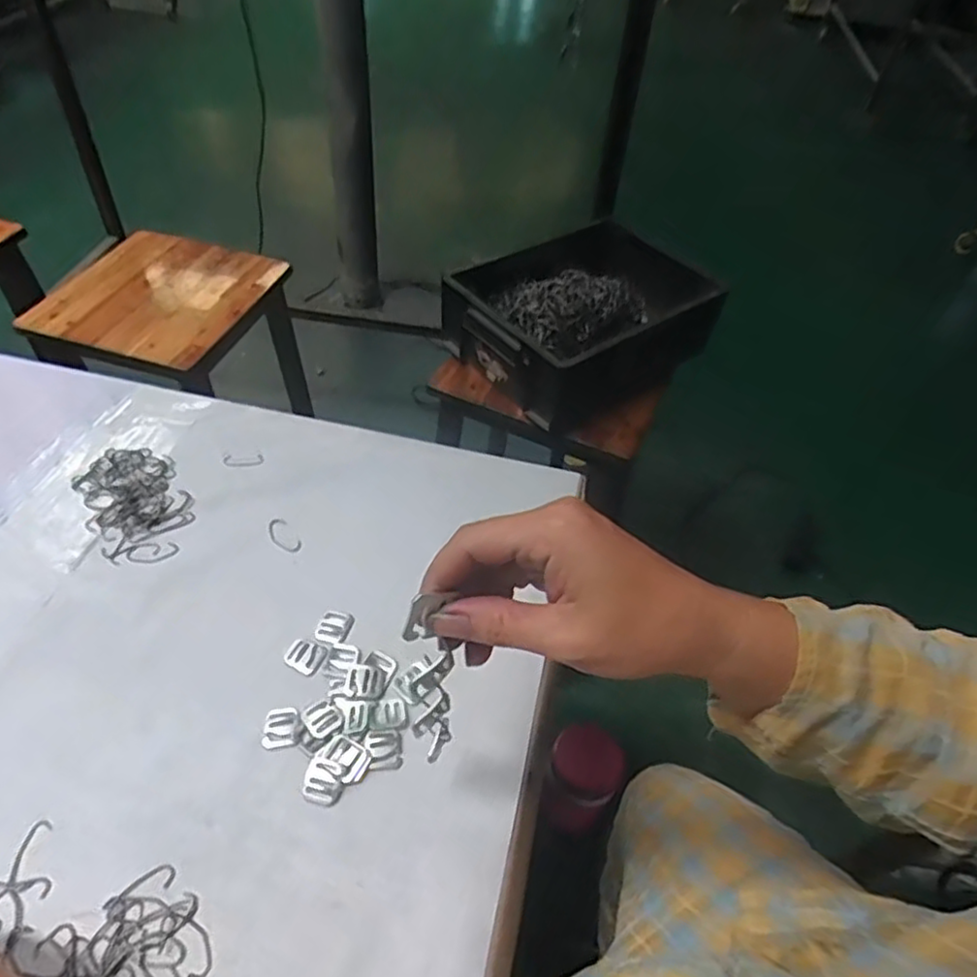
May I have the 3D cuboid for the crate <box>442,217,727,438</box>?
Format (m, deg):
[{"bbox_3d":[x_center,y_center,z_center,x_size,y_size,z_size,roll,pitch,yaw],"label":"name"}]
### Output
[{"bbox_3d":[0.136,-0.244,0.980,0.335,0.115,0.269,-30,57,-29],"label":"crate"}]

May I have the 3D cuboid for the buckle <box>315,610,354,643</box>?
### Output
[{"bbox_3d":[-0.115,0.102,0.511,0.024,0.004,0.026,14,48,7],"label":"buckle"}]

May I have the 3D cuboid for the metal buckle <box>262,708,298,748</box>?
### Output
[{"bbox_3d":[-0.140,0.159,0.458,0.022,0.004,0.027,-2,48,-8],"label":"metal buckle"}]

